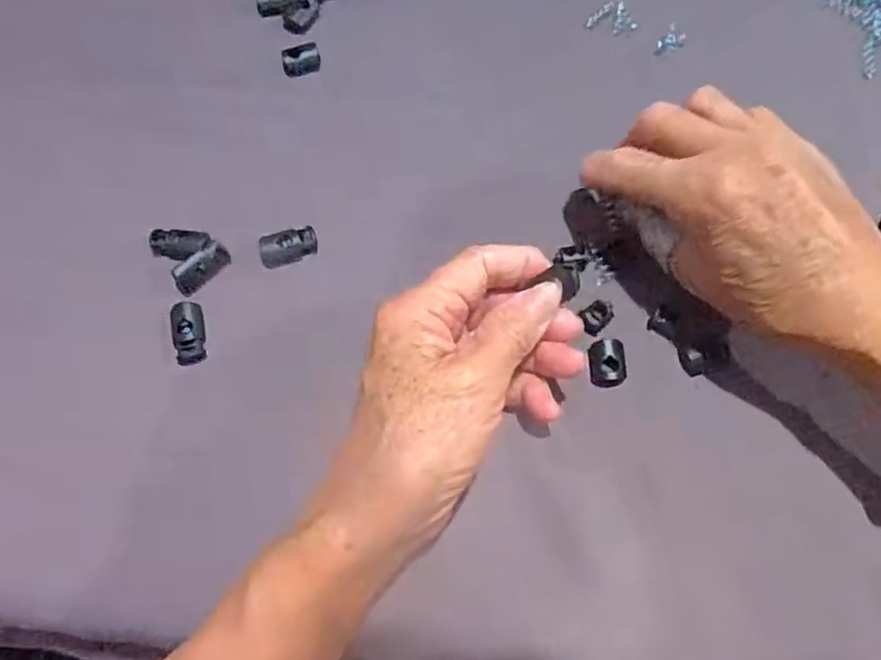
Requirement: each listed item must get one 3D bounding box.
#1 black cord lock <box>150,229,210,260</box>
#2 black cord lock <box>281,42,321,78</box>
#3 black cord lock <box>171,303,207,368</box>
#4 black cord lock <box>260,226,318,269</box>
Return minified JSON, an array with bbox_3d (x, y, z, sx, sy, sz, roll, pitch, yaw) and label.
[{"bbox_3d":[-0.129,-0.043,0.333,0.030,0.010,0.015,6,70,2],"label":"black cord lock"},{"bbox_3d":[-0.077,-0.149,0.370,0.021,0.013,0.011,-12,70,-4],"label":"black cord lock"},{"bbox_3d":[-0.120,0.001,0.319,0.014,0.008,0.031,-9,70,-3],"label":"black cord lock"},{"bbox_3d":[-0.074,-0.041,0.332,0.027,0.009,0.018,-14,70,-5],"label":"black cord lock"}]

